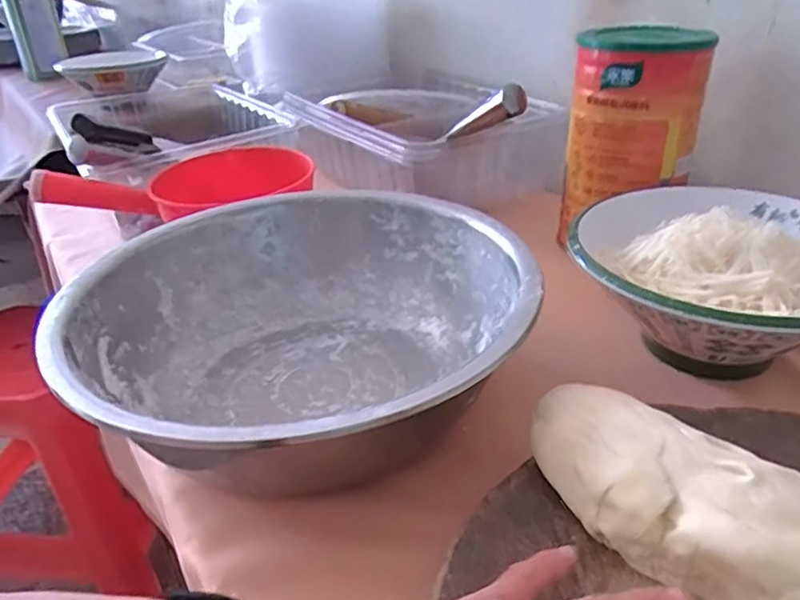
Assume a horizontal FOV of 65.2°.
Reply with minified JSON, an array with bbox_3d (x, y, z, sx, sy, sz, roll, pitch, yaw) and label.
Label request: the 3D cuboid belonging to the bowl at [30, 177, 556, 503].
[{"bbox_3d":[-0.070,0.025,0.476,0.324,0.101,0.332,-2,30,1],"label":"bowl"}]

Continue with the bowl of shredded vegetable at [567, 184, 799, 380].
[{"bbox_3d":[0.252,-0.007,0.503,0.218,0.108,0.221,1,30,7],"label":"bowl of shredded vegetable"}]

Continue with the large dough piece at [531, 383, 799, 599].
[{"bbox_3d":[0.147,0.104,0.309,0.200,0.047,0.069,24,40,39],"label":"large dough piece"}]

